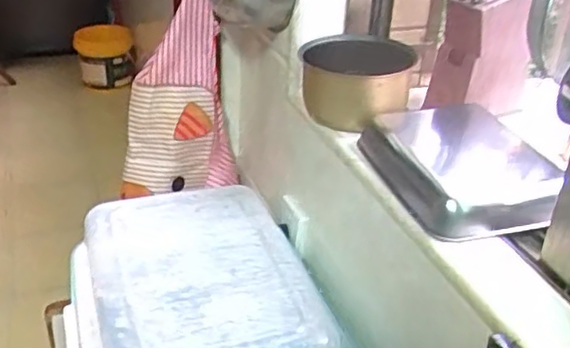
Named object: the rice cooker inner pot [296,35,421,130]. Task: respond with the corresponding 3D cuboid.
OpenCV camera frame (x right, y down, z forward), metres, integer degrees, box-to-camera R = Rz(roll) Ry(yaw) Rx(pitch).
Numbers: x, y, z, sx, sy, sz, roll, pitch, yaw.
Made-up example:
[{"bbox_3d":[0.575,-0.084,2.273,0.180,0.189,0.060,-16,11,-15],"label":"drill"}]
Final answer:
[{"bbox_3d":[0.098,-0.126,0.967,0.159,0.112,0.164,3,30,-1],"label":"rice cooker inner pot"}]

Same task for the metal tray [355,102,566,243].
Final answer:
[{"bbox_3d":[0.215,-0.012,0.825,0.187,0.056,0.277,-4,31,-12],"label":"metal tray"}]

